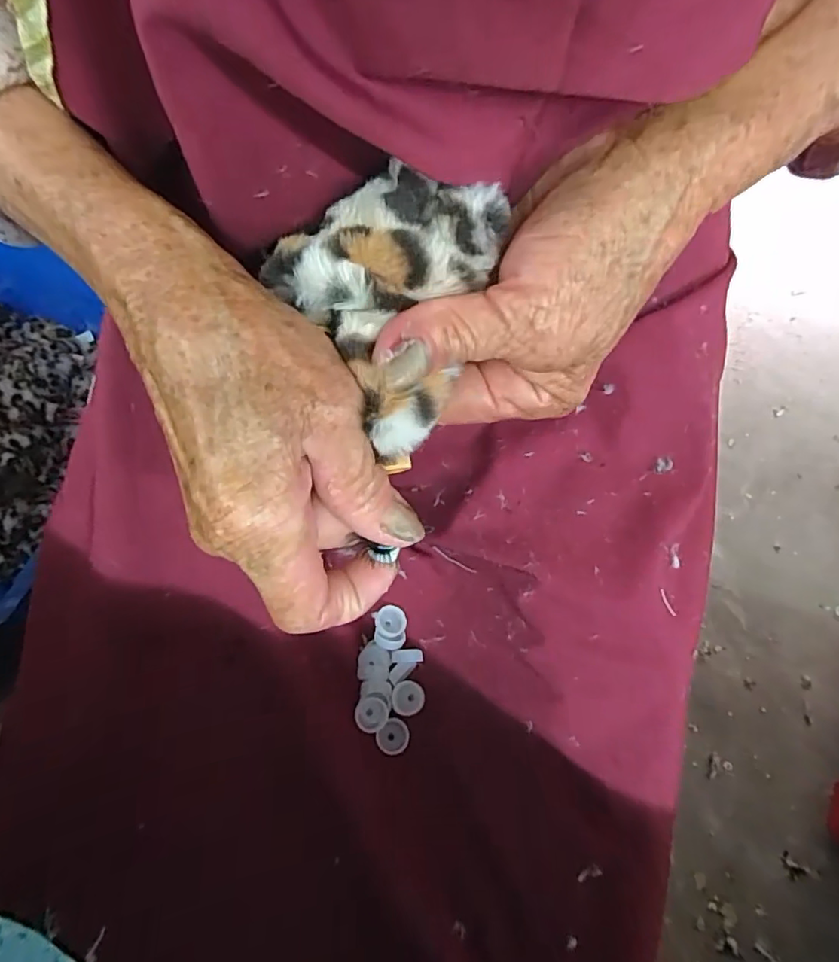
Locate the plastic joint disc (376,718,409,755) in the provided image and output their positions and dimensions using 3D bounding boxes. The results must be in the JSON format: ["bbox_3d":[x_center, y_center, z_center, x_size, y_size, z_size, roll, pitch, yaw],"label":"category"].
[{"bbox_3d":[-0.013,0.132,0.281,0.015,0.005,0.017,37,72,12],"label":"plastic joint disc"}]

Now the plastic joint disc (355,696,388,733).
[{"bbox_3d":[-0.024,0.119,0.279,0.016,0.004,0.017,1,68,-2],"label":"plastic joint disc"}]

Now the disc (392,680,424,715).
[{"bbox_3d":[-0.006,0.113,0.283,0.016,0.004,0.017,1,68,-2],"label":"disc"}]

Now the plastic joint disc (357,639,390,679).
[{"bbox_3d":[-0.024,0.095,0.289,0.017,0.004,0.019,1,68,-2],"label":"plastic joint disc"}]

